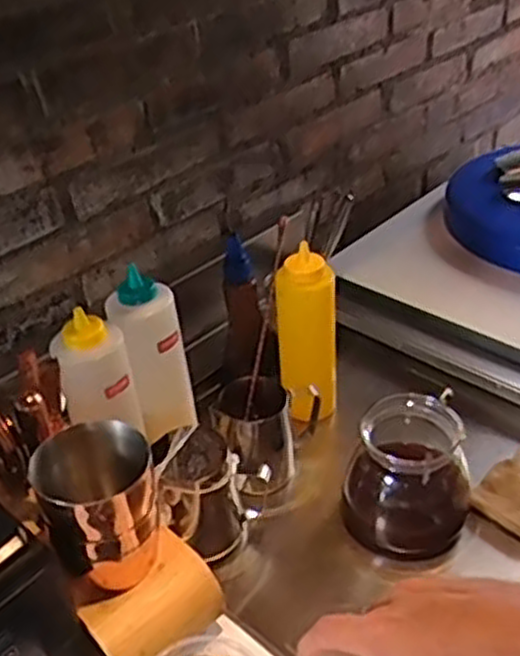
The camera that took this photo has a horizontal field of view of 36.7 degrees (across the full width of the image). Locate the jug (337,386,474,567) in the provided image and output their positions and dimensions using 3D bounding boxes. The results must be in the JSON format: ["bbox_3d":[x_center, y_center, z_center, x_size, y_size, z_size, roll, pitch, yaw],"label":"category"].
[{"bbox_3d":[0.145,0.137,0.763,0.113,0.111,0.110,17,41,27],"label":"jug"}]

